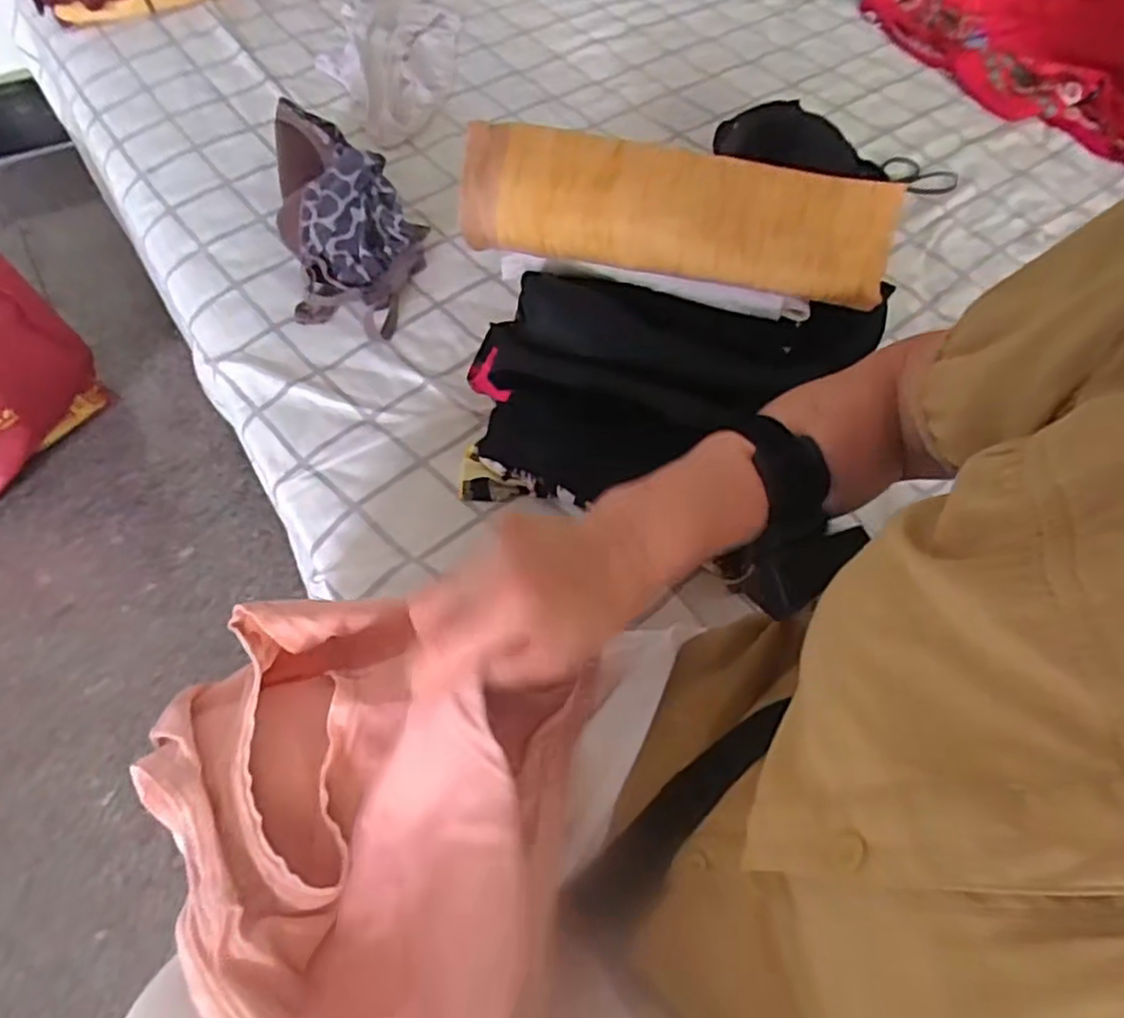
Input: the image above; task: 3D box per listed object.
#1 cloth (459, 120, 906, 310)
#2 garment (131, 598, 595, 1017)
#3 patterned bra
[{"bbox_3d":[0.077,-0.206,0.494,0.288,0.024,0.084,12,87,5],"label":"cloth"},{"bbox_3d":[-0.104,0.141,0.331,0.206,0.085,0.231,12,61,5],"label":"garment"},{"bbox_3d":[-0.200,-0.283,0.675,0.127,0.074,0.261,-11,59,-10],"label":"patterned bra"}]

